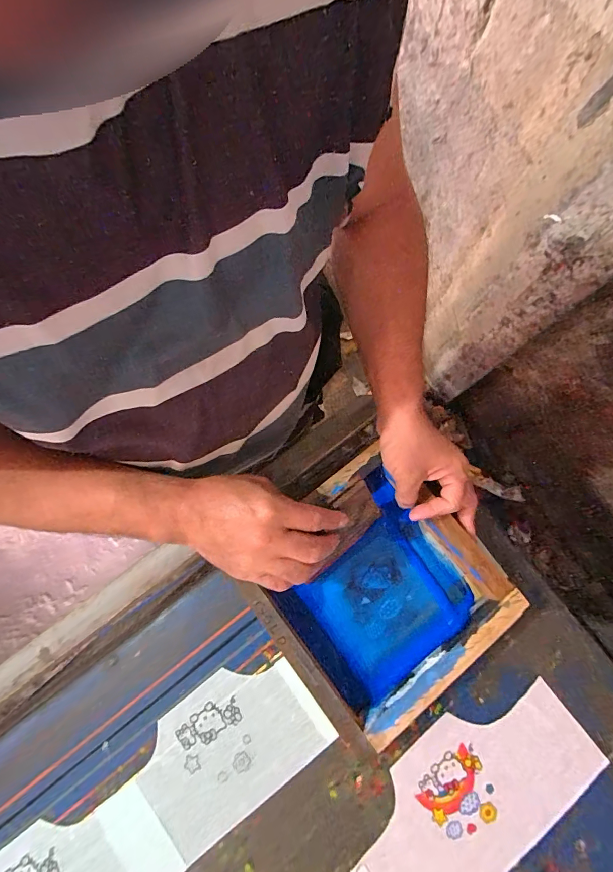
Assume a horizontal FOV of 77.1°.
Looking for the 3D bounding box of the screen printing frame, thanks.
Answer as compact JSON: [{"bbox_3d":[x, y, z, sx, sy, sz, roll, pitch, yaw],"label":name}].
[{"bbox_3d":[0.072,0.170,0.443,0.242,0.050,0.242,-38,81,-9],"label":"screen printing frame"}]

